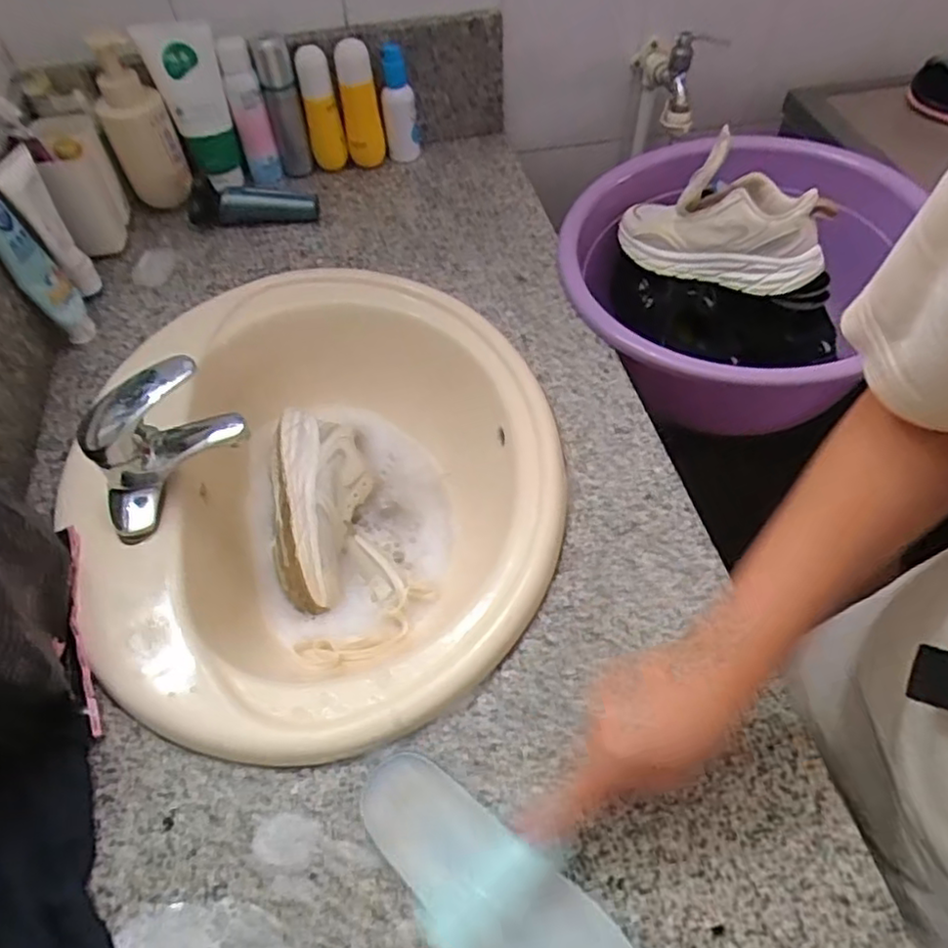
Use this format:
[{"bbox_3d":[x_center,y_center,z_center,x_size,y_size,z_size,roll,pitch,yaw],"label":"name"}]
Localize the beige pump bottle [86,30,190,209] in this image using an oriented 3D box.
[{"bbox_3d":[-0.417,-0.435,0.829,0.078,0.193,0.077,-24,57,-14],"label":"beige pump bottle"}]

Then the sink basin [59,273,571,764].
[{"bbox_3d":[-0.143,0.018,0.677,0.423,0.143,0.532,-14,54,-10],"label":"sink basin"}]

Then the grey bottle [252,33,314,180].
[{"bbox_3d":[-0.246,-0.471,0.874,0.042,0.167,0.033,-10,55,-5],"label":"grey bottle"}]

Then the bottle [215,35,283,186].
[{"bbox_3d":[-0.289,-0.463,0.865,0.044,0.168,0.036,-18,56,-10],"label":"bottle"}]

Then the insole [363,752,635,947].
[{"bbox_3d":[0.021,0.272,0.423,0.078,0.008,0.230,-35,62,-28],"label":"insole"}]

